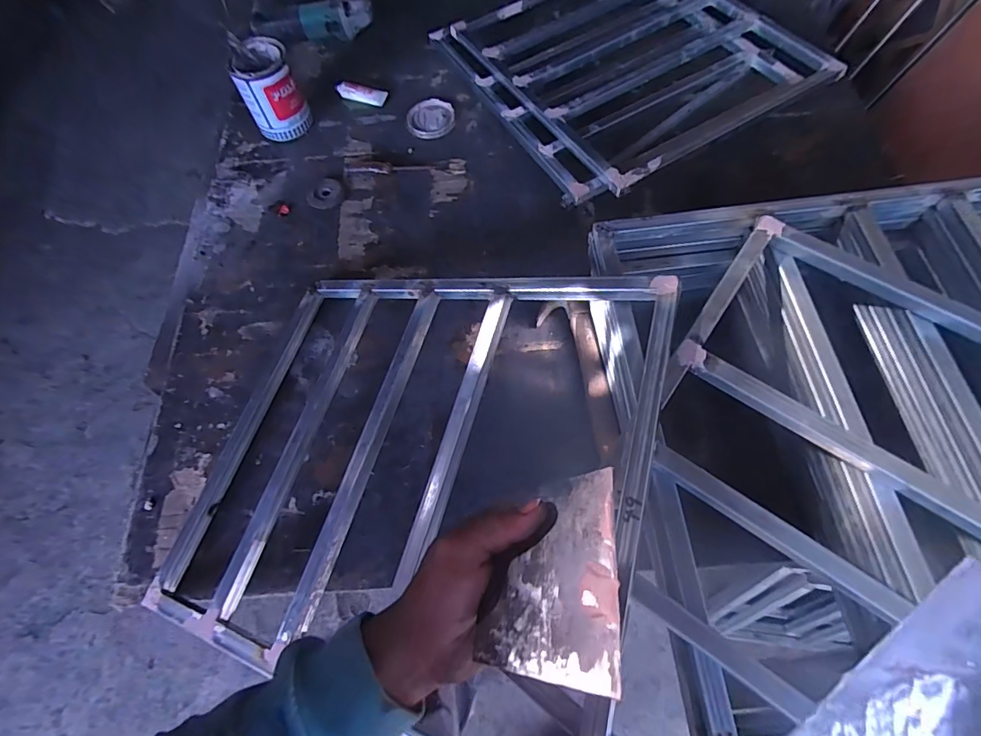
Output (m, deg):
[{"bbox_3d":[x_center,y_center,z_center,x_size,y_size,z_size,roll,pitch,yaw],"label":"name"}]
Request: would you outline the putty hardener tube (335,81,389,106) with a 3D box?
[{"bbox_3d":[-0.252,-0.545,0.931,0.094,0.021,0.048,12,66,11],"label":"putty hardener tube"}]

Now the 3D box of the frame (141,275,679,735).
[{"bbox_3d":[-0.106,0.100,0.545,0.554,0.027,0.493,5,64,28],"label":"frame"}]

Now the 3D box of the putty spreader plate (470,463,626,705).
[{"bbox_3d":[0.038,0.123,0.288,0.080,0.005,0.119,-13,47,28],"label":"putty spreader plate"}]

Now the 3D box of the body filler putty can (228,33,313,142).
[{"bbox_3d":[-0.402,-0.508,0.865,0.102,0.128,0.105,-2,64,5],"label":"body filler putty can"}]

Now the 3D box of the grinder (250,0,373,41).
[{"bbox_3d":[-0.366,-0.734,0.982,0.269,0.092,0.073,-2,66,16],"label":"grinder"}]

